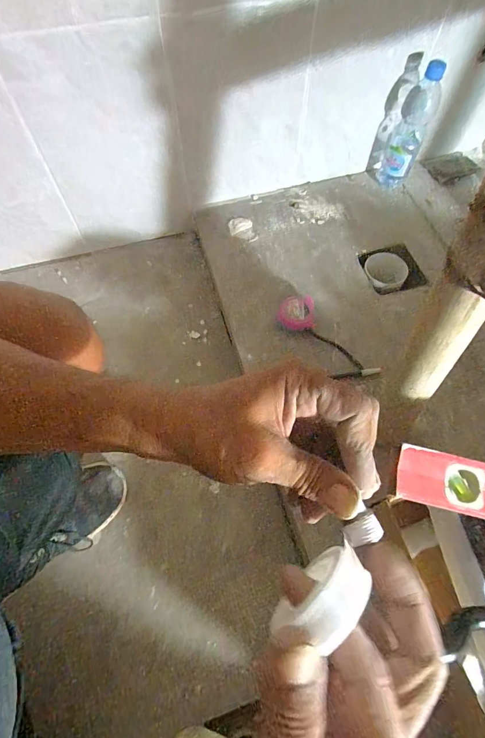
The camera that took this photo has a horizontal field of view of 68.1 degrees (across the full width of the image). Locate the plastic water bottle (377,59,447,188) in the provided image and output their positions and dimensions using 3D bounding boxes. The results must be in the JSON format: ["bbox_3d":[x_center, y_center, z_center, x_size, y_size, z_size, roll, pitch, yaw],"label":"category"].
[{"bbox_3d":[0.353,-0.499,0.778,0.074,0.236,0.078,22,66,11],"label":"plastic water bottle"}]

